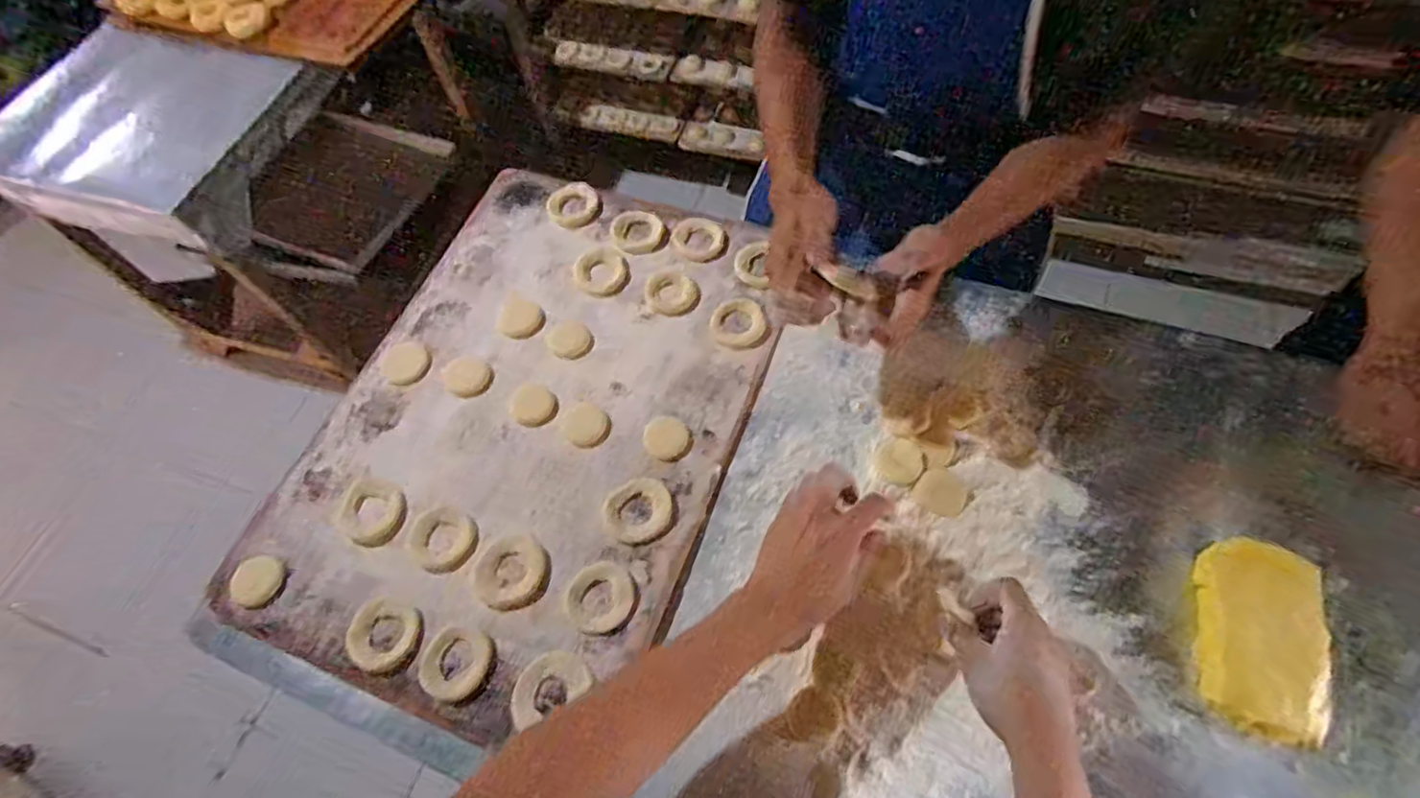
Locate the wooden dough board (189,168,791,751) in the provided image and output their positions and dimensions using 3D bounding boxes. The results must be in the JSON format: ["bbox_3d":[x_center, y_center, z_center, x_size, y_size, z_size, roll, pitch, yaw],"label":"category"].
[{"bbox_3d":[-0.186,0.005,0.700,0.422,0.018,0.583,17,62,14],"label":"wooden dough board"}]

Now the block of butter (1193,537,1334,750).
[{"bbox_3d":[0.451,0.192,0.541,0.090,0.016,0.157,17,62,14],"label":"block of butter"}]

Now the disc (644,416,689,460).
[{"bbox_3d":[-0.044,0.039,0.670,0.044,0.004,0.045,-2,59,3],"label":"disc"}]

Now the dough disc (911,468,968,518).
[{"bbox_3d":[0.218,0.088,0.624,0.045,0.007,0.046,-2,59,3],"label":"dough disc"}]

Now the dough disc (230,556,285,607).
[{"bbox_3d":[-0.435,0.171,0.629,0.048,0.008,0.045,-2,59,3],"label":"dough disc"}]

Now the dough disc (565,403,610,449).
[{"bbox_3d":[-0.126,0.026,0.680,0.042,0.009,0.049,-20,60,-7],"label":"dough disc"}]

